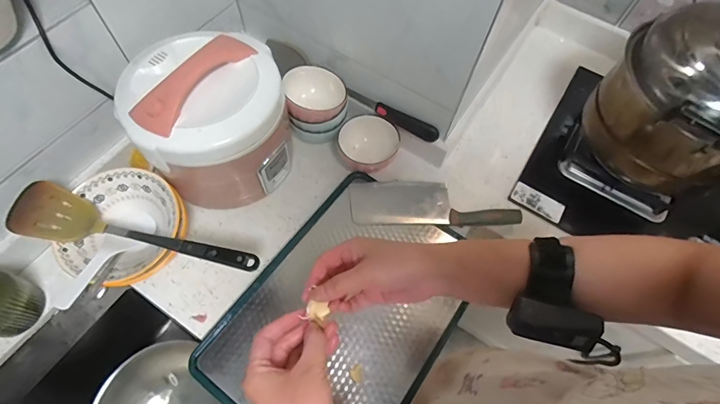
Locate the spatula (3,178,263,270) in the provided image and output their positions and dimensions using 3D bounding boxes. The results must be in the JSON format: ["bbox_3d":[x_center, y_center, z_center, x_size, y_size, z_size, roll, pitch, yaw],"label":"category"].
[{"bbox_3d":[-0.320,0.052,0.561,0.356,0.038,0.078,15,64,4],"label":"spatula"}]

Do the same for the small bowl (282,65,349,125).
[{"bbox_3d":[-0.080,-0.195,0.703,0.108,0.044,0.109,1,64,-3],"label":"small bowl"}]

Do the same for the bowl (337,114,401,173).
[{"bbox_3d":[0.019,-0.108,0.736,0.103,0.058,0.110,1,64,-3],"label":"bowl"}]

